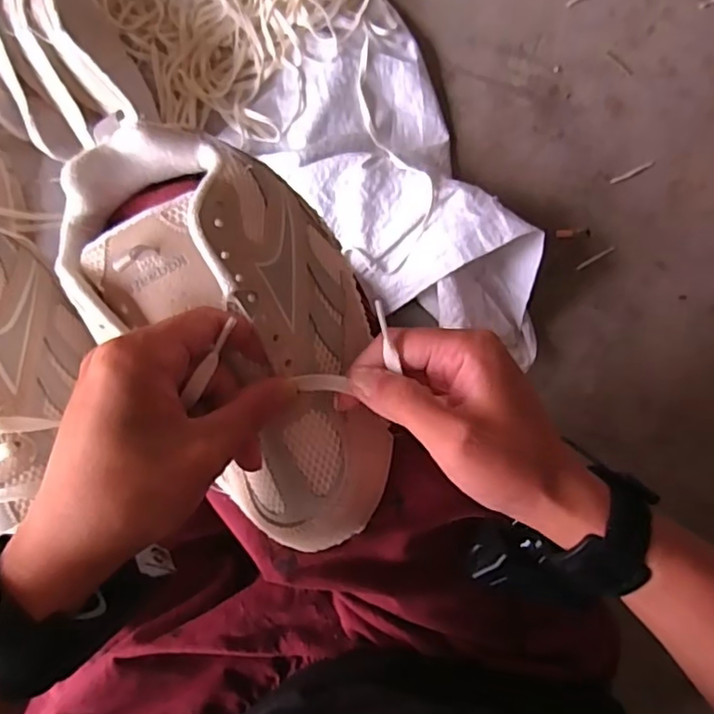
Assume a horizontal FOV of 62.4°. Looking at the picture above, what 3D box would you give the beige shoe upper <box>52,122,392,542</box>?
[{"bbox_3d":[-0.052,-0.012,0.304,0.122,0.064,0.236,-32,95,-3],"label":"beige shoe upper"}]

